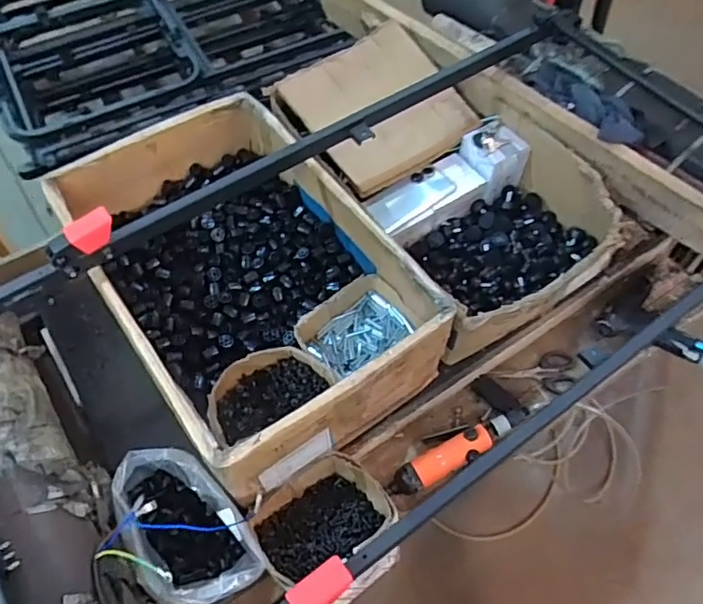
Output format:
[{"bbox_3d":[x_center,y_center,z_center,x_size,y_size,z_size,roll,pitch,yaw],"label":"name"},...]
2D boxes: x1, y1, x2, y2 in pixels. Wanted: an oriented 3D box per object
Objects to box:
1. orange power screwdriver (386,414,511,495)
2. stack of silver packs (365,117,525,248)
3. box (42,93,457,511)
[{"bbox_3d":[0.137,0.214,0.817,0.190,0.033,0.047,-22,60,-13],"label":"orange power screwdriver"},{"bbox_3d":[0.160,-0.198,0.986,0.288,0.077,0.094,-31,63,-18],"label":"stack of silver packs"},{"bbox_3d":[-0.152,-0.044,0.850,0.366,0.152,0.535,-33,64,-19],"label":"box"}]

